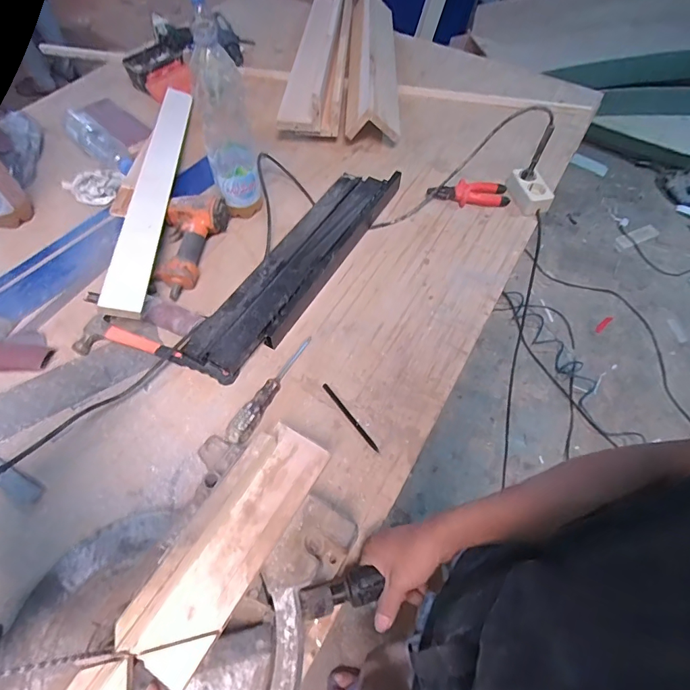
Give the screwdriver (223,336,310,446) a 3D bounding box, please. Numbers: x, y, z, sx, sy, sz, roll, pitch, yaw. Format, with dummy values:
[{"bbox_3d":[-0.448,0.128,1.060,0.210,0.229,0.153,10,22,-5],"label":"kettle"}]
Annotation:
[{"bbox_3d":[-0.112,0.066,0.670,0.031,0.032,0.209,28,62,13],"label":"screwdriver"}]

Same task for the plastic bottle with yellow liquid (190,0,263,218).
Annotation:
[{"bbox_3d":[-0.210,-0.379,0.756,0.090,0.333,0.081,-6,60,-7],"label":"plastic bottle with yellow liquid"}]

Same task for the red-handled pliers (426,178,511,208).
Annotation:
[{"bbox_3d":[0.271,-0.334,0.922,0.178,0.034,0.059,2,59,-2],"label":"red-handled pliers"}]

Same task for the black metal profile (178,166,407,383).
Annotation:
[{"bbox_3d":[-0.078,-0.162,0.791,0.140,0.043,0.555,27,62,13],"label":"black metal profile"}]

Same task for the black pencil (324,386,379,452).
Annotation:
[{"bbox_3d":[0.008,0.113,0.671,0.009,0.004,0.138,-33,66,-20],"label":"black pencil"}]

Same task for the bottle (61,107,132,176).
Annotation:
[{"bbox_3d":[-0.547,-0.445,0.944,0.249,0.053,0.069,38,65,18],"label":"bottle"}]

